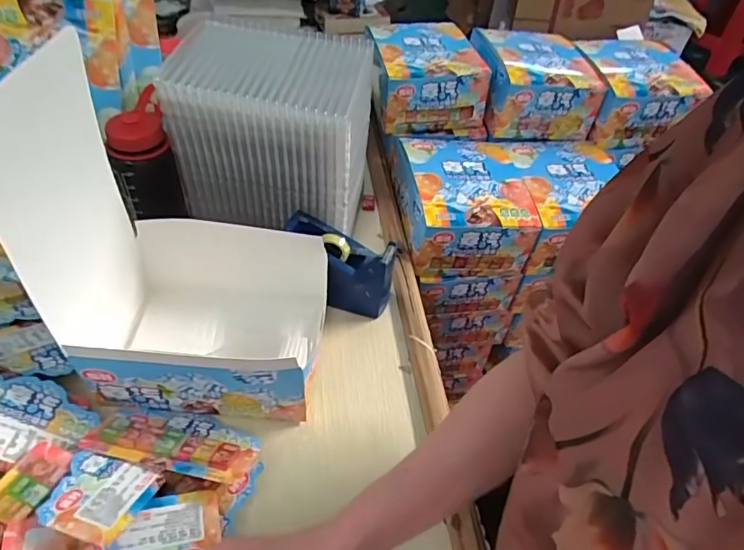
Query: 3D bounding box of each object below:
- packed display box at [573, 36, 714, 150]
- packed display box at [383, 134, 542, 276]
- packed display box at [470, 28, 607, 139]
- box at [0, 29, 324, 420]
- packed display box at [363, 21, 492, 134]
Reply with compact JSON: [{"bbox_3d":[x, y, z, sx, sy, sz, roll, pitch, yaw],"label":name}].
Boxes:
[{"bbox_3d":[0.408,-0.288,0.809,0.157,0.097,0.154,-2,46,-8],"label":"packed display box"},{"bbox_3d":[0.120,-0.116,0.724,0.166,0.091,0.223,-3,46,-10],"label":"packed display box"},{"bbox_3d":[0.244,-0.305,0.805,0.157,0.095,0.188,-2,46,-9],"label":"packed display box"},{"bbox_3d":[-0.158,-0.007,0.462,0.214,0.274,0.161,4,46,-2],"label":"box"},{"bbox_3d":[0.080,-0.311,0.799,0.154,0.094,0.183,-4,47,-11],"label":"packed display box"}]

